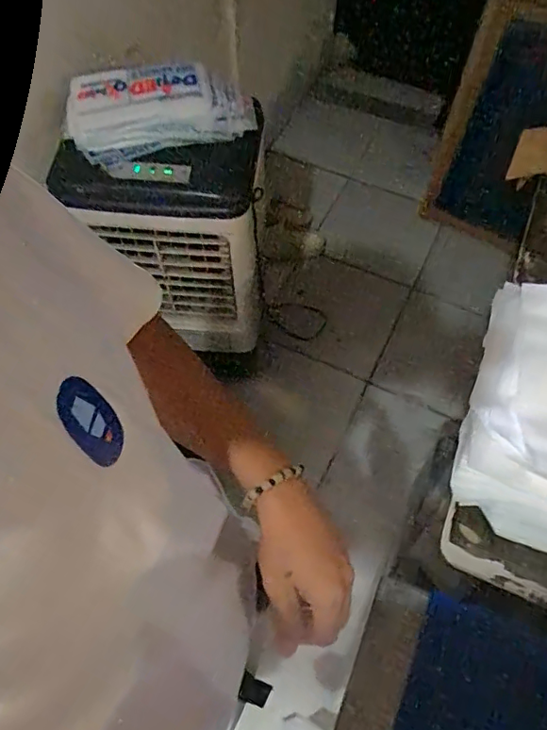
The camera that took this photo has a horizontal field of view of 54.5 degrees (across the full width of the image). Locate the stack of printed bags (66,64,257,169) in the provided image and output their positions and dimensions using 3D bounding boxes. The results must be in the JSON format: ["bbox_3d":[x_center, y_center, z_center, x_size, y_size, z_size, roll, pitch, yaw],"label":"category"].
[{"bbox_3d":[-0.211,-0.463,0.992,0.341,0.084,0.149,-4,62,-2],"label":"stack of printed bags"}]

